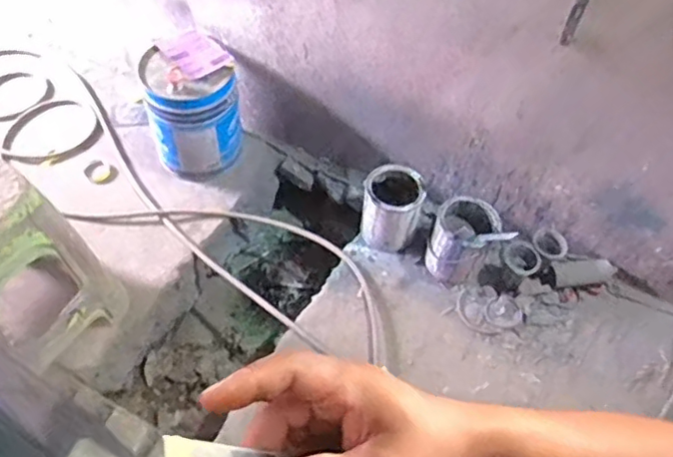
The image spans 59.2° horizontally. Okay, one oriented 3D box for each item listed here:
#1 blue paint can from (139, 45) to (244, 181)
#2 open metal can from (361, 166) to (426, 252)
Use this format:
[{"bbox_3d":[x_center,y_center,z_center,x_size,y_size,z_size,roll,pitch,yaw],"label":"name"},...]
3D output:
[{"bbox_3d":[-0.405,-0.329,1.717,0.249,0.294,0.246,2,54,-2],"label":"blue paint can"},{"bbox_3d":[0.152,-0.057,1.661,0.152,0.196,0.166,19,55,10],"label":"open metal can"}]

